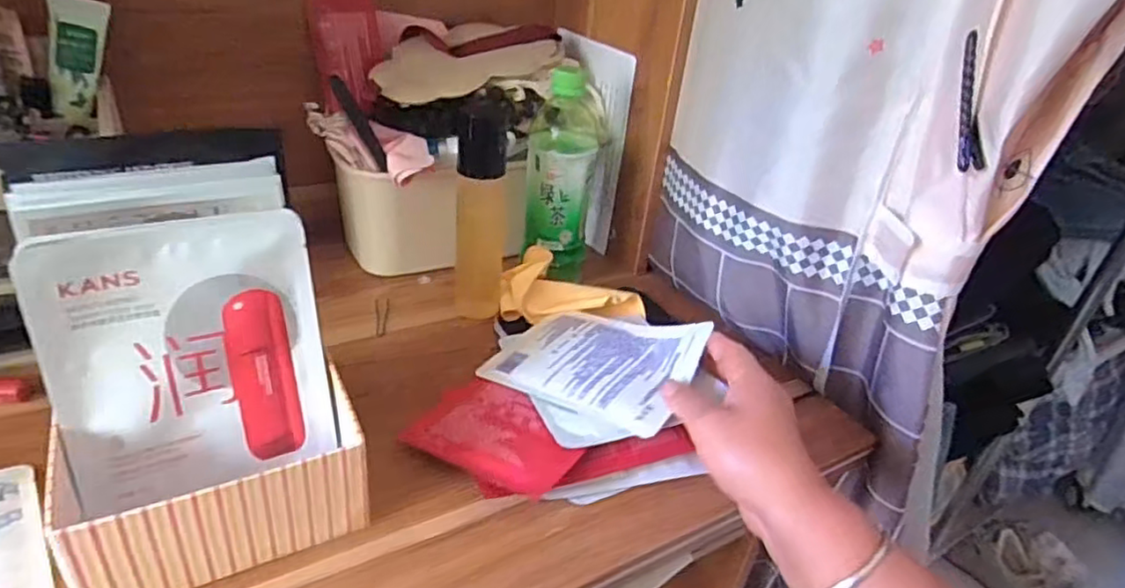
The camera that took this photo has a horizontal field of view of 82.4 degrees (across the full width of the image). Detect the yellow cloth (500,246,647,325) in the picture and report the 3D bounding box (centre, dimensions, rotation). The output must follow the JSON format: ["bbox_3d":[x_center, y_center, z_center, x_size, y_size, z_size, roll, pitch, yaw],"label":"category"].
[{"bbox_3d":[0.005,0.004,0.584,0.126,0.044,0.070,20,33,20],"label":"yellow cloth"}]

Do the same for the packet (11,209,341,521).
[{"bbox_3d":[-0.207,0.037,0.365,0.134,0.152,0.007,-12,18,-29],"label":"packet"}]

